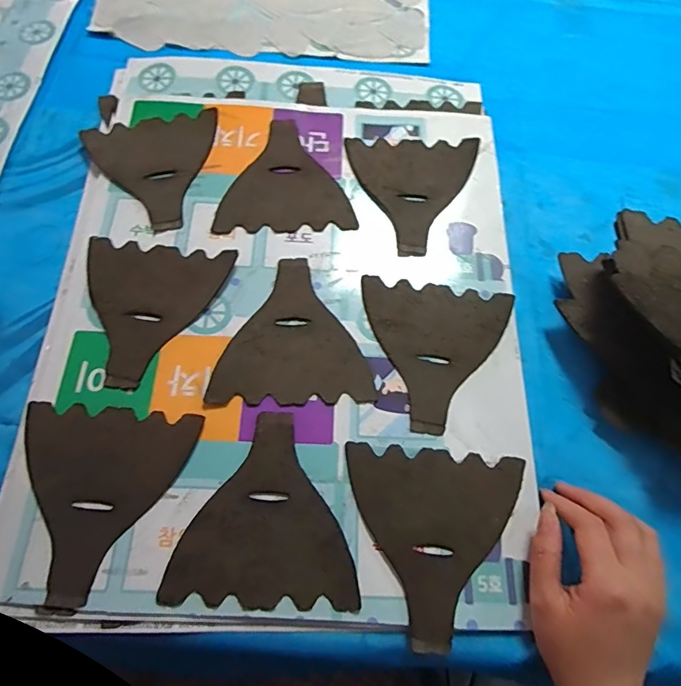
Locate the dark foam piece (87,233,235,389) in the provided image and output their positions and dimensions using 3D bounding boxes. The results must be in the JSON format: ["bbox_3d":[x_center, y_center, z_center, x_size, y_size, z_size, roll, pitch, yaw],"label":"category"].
[{"bbox_3d":[-0.165,-0.027,0.398,0.121,0.006,0.131,8,67,1],"label":"dark foam piece"}]

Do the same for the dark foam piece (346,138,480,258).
[{"bbox_3d":[0.068,-0.144,0.457,0.120,0.007,0.131,5,69,0],"label":"dark foam piece"}]

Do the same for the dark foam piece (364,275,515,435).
[{"bbox_3d":[0.076,0.009,0.400,0.123,0.005,0.130,11,67,2],"label":"dark foam piece"}]

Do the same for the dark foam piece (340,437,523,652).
[{"bbox_3d":[0.067,0.142,0.339,0.125,0.004,0.127,5,67,0],"label":"dark foam piece"}]

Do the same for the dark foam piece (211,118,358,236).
[{"bbox_3d":[-0.054,-0.165,0.463,0.126,0.004,0.131,-2,67,-3],"label":"dark foam piece"}]

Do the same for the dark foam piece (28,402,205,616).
[{"bbox_3d":[-0.176,0.112,0.338,0.121,0.005,0.134,7,67,1],"label":"dark foam piece"}]

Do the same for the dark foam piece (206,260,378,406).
[{"bbox_3d":[-0.038,-0.012,0.400,0.127,0.004,0.129,0,67,-2],"label":"dark foam piece"}]

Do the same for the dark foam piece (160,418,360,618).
[{"bbox_3d":[-0.051,0.118,0.343,0.124,0.004,0.129,5,67,0],"label":"dark foam piece"}]

